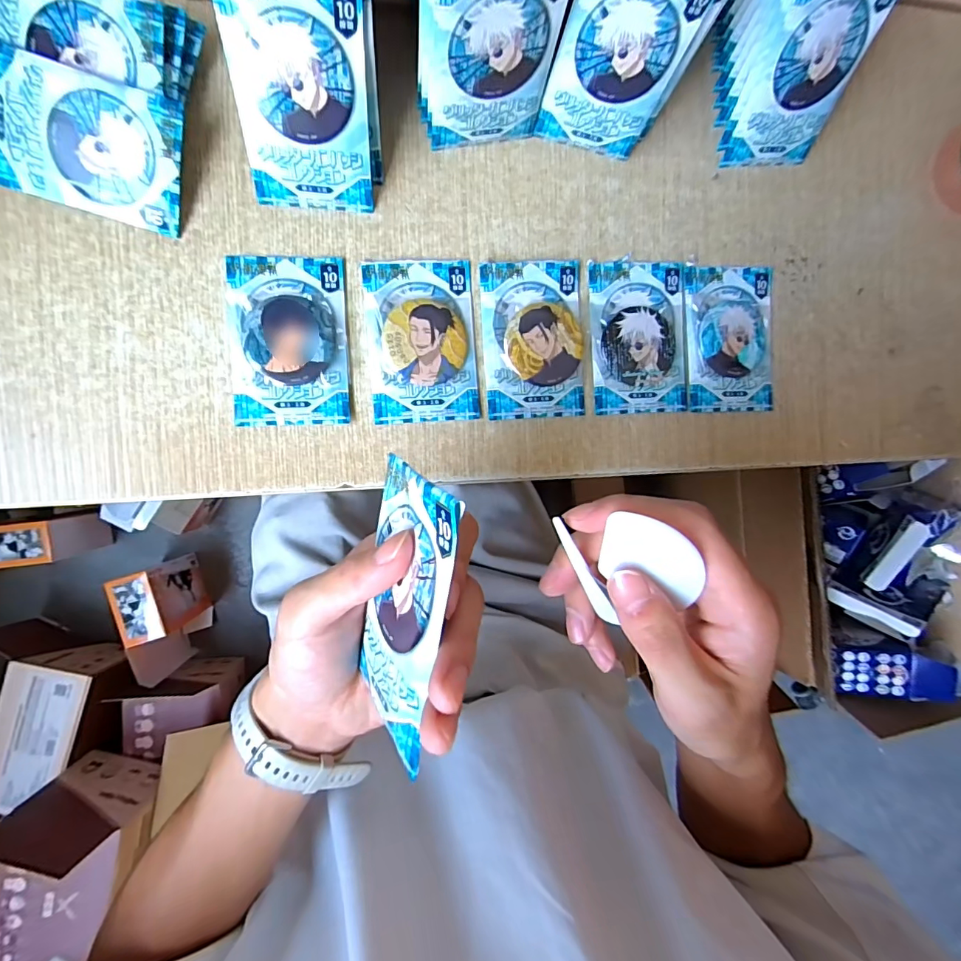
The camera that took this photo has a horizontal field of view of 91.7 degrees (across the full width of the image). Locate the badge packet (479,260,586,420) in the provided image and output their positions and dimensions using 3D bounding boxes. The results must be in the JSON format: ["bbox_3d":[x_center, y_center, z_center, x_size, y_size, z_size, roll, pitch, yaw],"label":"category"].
[{"bbox_3d":[0.037,-0.095,0.315,0.070,0.010,0.102,-4,92,-9],"label":"badge packet"}]

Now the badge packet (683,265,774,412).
[{"bbox_3d":[0.184,-0.104,0.338,0.073,0.009,0.104,-3,92,-9],"label":"badge packet"}]

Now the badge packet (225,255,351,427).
[{"bbox_3d":[-0.119,-0.087,0.289,0.069,0.011,0.103,-3,92,-9],"label":"badge packet"}]

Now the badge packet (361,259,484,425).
[{"bbox_3d":[-0.038,-0.090,0.302,0.069,0.012,0.103,-5,92,-9],"label":"badge packet"}]

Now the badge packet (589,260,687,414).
[{"bbox_3d":[0.112,-0.101,0.327,0.071,0.009,0.104,-3,92,-9],"label":"badge packet"}]

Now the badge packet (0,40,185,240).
[{"bbox_3d":[-0.223,-0.189,0.262,0.103,0.006,0.069,13,110,-11],"label":"badge packet"}]

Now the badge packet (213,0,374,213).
[{"bbox_3d":[-0.096,-0.203,0.253,0.069,0.101,0.005,-1,50,-10],"label":"badge packet"}]

